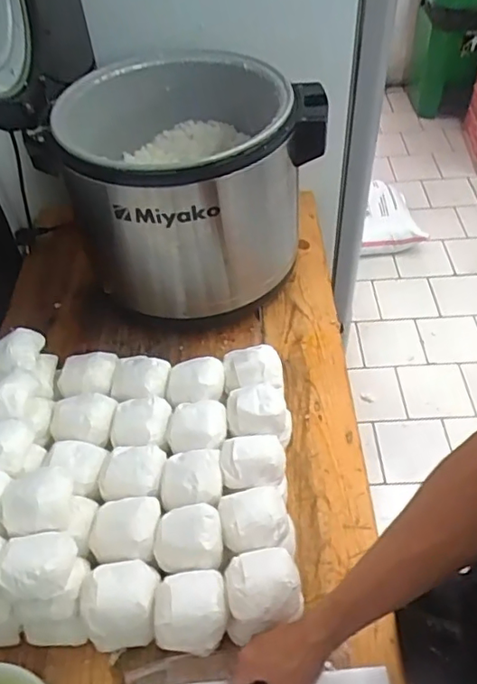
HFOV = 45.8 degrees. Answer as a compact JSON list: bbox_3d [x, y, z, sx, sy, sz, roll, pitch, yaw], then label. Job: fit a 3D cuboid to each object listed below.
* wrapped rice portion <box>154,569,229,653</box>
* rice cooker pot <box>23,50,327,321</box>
[{"bbox_3d":[-0.052,0.294,0.620,0.077,0.075,0.073,-4,49,1],"label":"wrapped rice portion"},{"bbox_3d":[-0.086,-0.271,0.922,0.371,0.257,0.383,-2,49,3],"label":"rice cooker pot"}]

